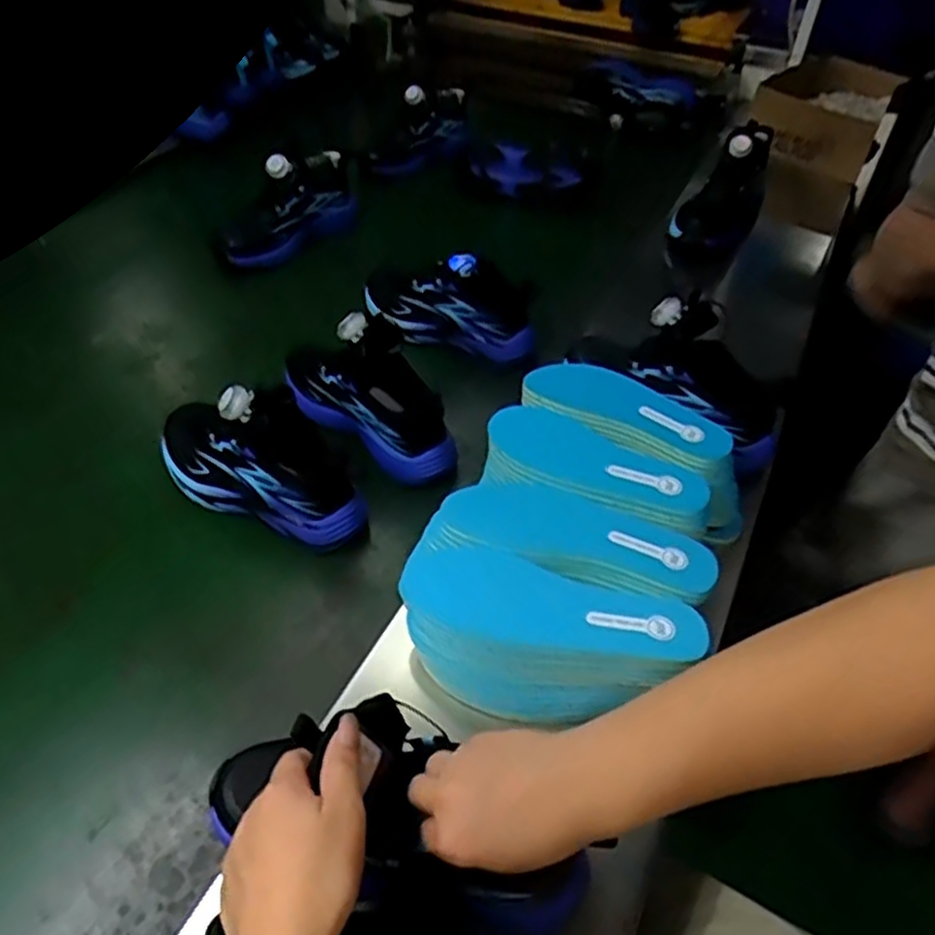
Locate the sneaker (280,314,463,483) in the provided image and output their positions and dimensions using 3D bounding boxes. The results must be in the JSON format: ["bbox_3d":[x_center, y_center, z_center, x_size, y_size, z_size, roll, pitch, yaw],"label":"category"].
[{"bbox_3d":[-0.096,-0.083,0.720,0.206,0.113,0.070,40,57,22],"label":"sneaker"}]

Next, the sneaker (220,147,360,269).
[{"bbox_3d":[-0.228,-0.338,0.963,0.084,0.098,0.207,26,53,12],"label":"sneaker"}]

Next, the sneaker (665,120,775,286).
[{"bbox_3d":[0.344,-0.358,1.000,0.093,0.096,0.220,30,93,23],"label":"sneaker"}]

